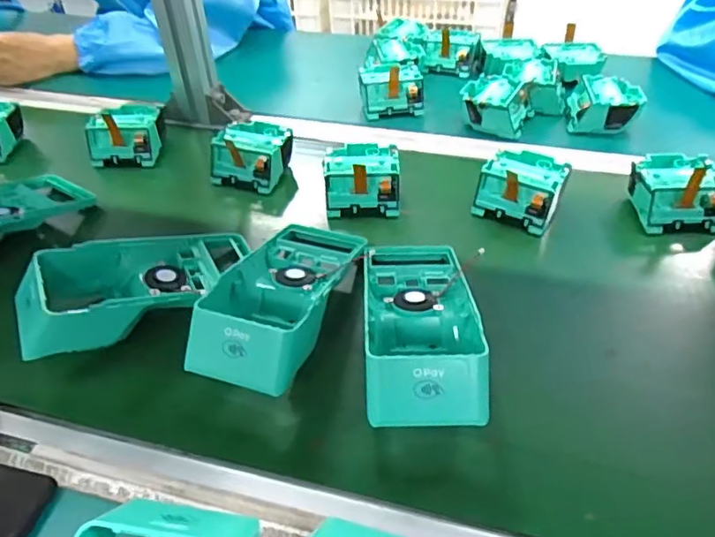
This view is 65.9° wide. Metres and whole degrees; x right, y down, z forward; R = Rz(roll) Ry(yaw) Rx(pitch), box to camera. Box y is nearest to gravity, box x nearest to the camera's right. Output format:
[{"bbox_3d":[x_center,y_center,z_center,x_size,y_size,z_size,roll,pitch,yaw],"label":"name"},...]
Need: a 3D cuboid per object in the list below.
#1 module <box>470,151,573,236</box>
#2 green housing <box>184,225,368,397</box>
[{"bbox_3d":[0.163,-0.079,0.546,0.076,0.045,0.073,21,46,24],"label":"module"},{"bbox_3d":[-0.058,0.015,0.444,0.083,0.055,0.187,11,43,14],"label":"green housing"}]

